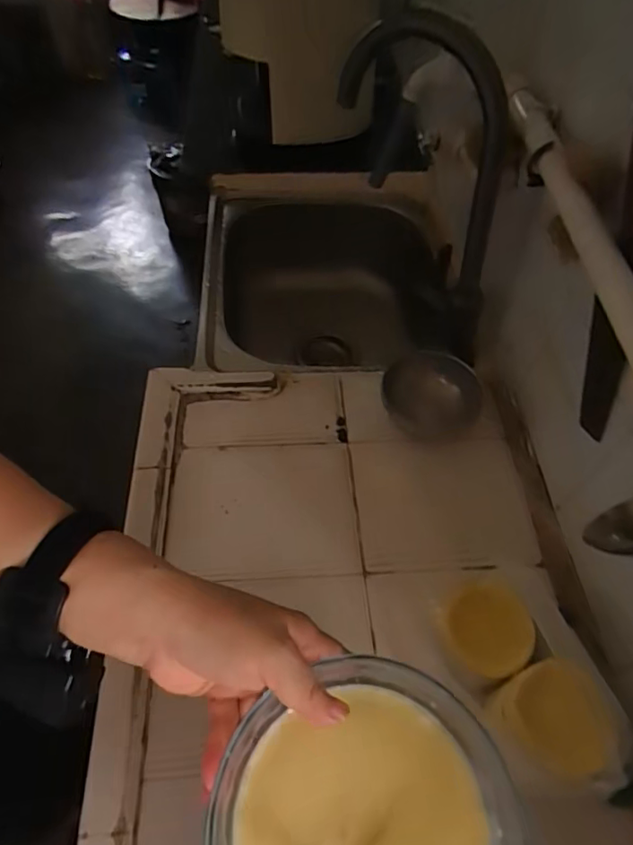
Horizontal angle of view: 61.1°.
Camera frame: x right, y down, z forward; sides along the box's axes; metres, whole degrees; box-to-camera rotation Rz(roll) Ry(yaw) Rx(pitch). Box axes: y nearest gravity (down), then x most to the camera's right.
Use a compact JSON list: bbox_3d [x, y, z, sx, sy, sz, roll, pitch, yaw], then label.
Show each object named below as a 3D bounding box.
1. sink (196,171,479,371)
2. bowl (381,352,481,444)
[{"bbox_3d":[0.019,-0.179,0.861,0.365,0.237,0.417,0,54,-1],"label":"sink"},{"bbox_3d":[0.127,-0.030,0.603,0.104,0.050,0.091,3,54,1],"label":"bowl"}]

